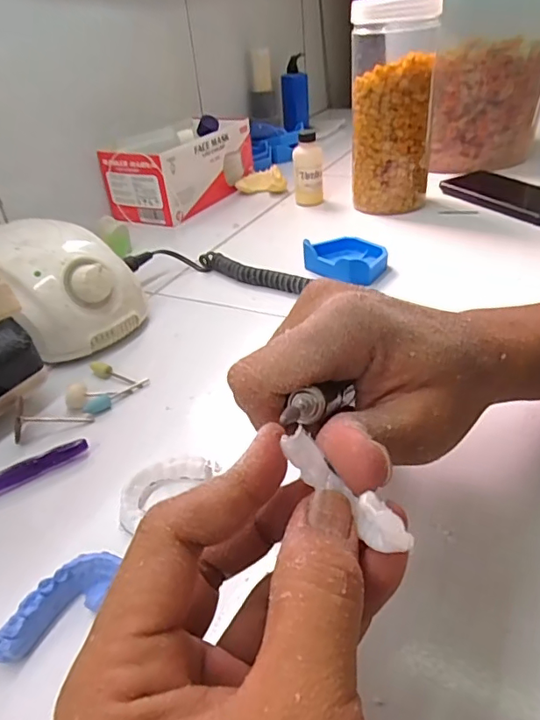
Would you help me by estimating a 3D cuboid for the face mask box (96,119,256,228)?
[{"bbox_3d":[-0.118,-0.264,0.702,0.112,0.090,0.198,11,38,24],"label":"face mask box"}]

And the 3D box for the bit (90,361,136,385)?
[{"bbox_3d":[-0.117,0.010,0.382,0.043,0.007,0.010,19,41,32],"label":"bit"}]

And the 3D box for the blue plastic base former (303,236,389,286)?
[{"bbox_3d":[0.075,-0.099,0.494,0.061,0.023,0.080,-25,38,-26],"label":"blue plastic base former"}]

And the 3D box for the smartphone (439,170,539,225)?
[{"bbox_3d":[0.287,-0.197,0.616,0.091,0.015,0.172,-20,36,-20],"label":"smartphone"}]

